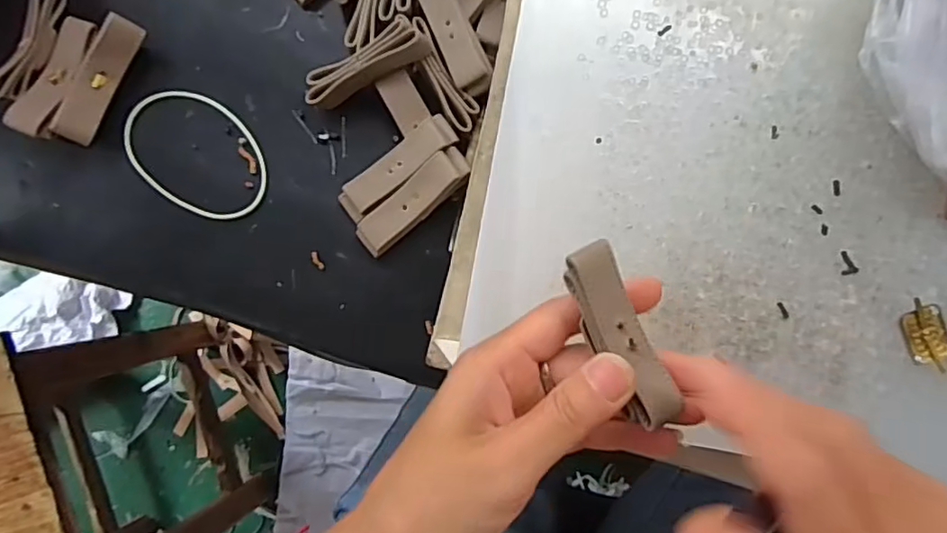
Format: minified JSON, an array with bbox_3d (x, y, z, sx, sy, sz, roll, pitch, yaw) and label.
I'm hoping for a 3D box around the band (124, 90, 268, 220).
[{"bbox_3d":[-0.146,-0.059,0.321,0.083,0.004,0.055,41,85,2],"label":"band"}]

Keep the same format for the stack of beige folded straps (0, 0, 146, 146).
[{"bbox_3d":[-0.210,-0.100,0.314,0.052,0.027,0.071,25,89,2],"label":"stack of beige folded straps"}]

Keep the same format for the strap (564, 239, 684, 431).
[{"bbox_3d":[0.053,0.025,0.218,0.021,0.009,0.066,-26,88,2],"label":"strap"}]

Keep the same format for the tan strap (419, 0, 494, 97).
[{"bbox_3d":[-0.010,-0.118,0.304,0.020,0.007,0.061,-24,88,0],"label":"tan strap"}]

